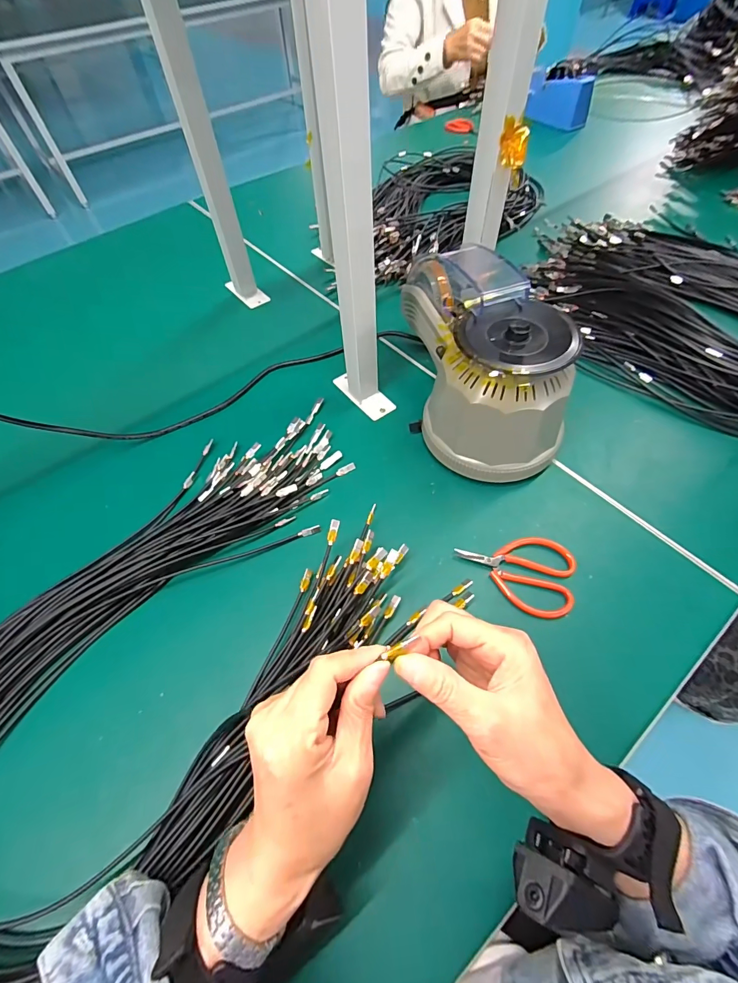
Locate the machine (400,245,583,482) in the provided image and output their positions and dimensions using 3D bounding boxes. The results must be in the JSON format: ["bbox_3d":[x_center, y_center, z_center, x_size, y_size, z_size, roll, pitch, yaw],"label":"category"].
[{"bbox_3d":[0.123,-0.155,0.469,0.150,0.146,0.261,-8,57,-1],"label":"machine"}]

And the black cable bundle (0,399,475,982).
[{"bbox_3d":[-0.175,0.131,0.382,0.494,0.053,0.304,-38,62,-19],"label":"black cable bundle"}]

